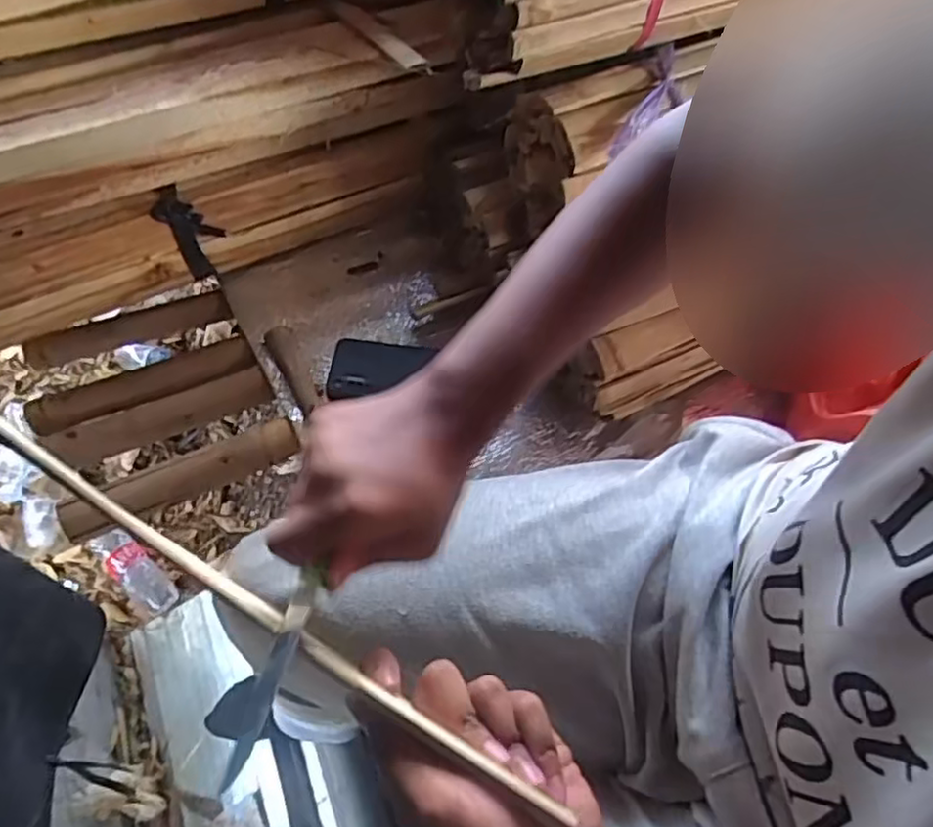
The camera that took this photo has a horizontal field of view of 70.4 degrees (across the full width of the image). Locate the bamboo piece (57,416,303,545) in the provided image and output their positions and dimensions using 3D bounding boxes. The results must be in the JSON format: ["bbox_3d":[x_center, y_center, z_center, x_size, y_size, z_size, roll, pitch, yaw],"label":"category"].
[{"bbox_3d":[-0.285,0.061,0.661,0.228,0.033,0.036,-22,62,-17],"label":"bamboo piece"}]

